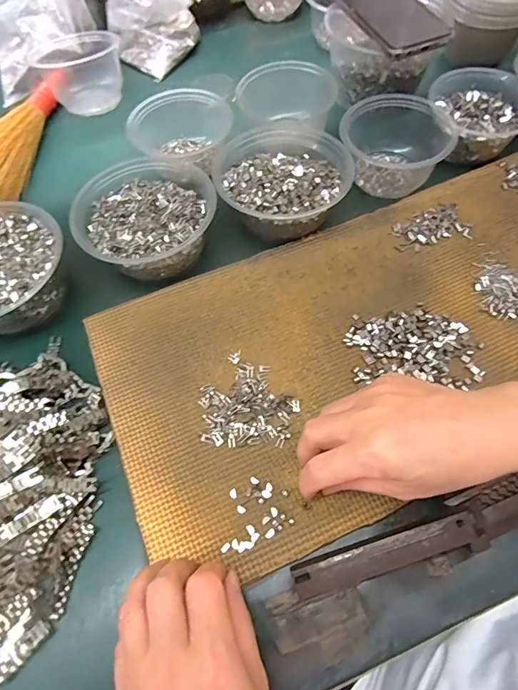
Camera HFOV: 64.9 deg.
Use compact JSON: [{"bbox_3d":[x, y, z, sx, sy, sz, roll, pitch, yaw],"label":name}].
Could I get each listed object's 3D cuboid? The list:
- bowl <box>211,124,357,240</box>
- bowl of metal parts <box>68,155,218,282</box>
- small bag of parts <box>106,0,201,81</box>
[{"bbox_3d":[0.020,-0.174,0.432,0.131,0.051,0.138,-1,63,2],"label":"bowl"},{"bbox_3d":[-0.114,-0.126,0.412,0.130,0.052,0.127,-1,63,2],"label":"bowl of metal parts"},{"bbox_3d":[-0.151,-0.471,0.591,0.114,0.064,0.127,34,69,18],"label":"small bag of parts"}]

